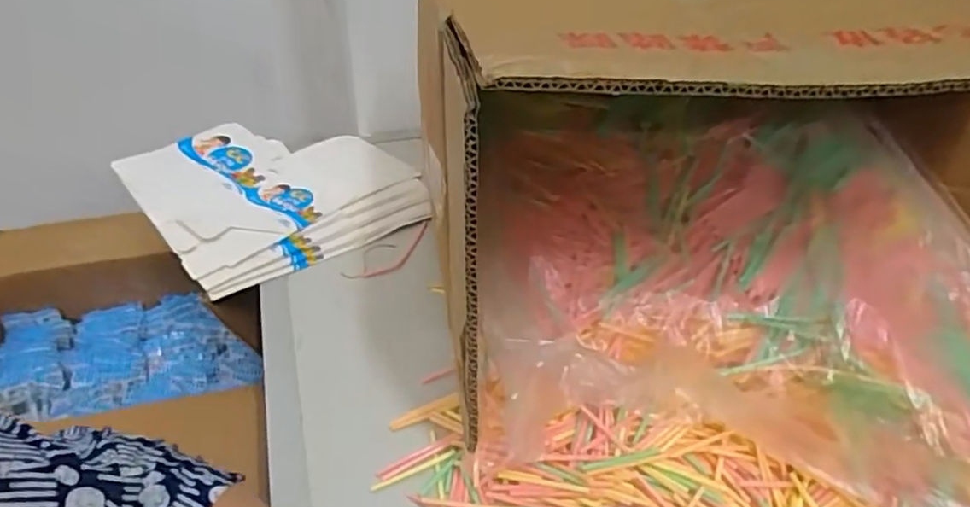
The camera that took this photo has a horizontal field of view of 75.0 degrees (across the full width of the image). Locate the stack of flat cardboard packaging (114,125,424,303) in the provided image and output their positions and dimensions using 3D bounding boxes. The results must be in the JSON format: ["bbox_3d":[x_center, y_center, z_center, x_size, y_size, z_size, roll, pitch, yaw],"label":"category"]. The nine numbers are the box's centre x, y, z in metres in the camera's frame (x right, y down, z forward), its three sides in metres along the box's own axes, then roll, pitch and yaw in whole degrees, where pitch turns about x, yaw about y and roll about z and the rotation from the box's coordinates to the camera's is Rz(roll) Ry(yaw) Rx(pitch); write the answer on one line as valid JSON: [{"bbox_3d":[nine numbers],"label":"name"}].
[{"bbox_3d":[-0.228,-0.080,0.707,0.271,0.032,0.280,-29,48,-29],"label":"stack of flat cardboard packaging"}]

